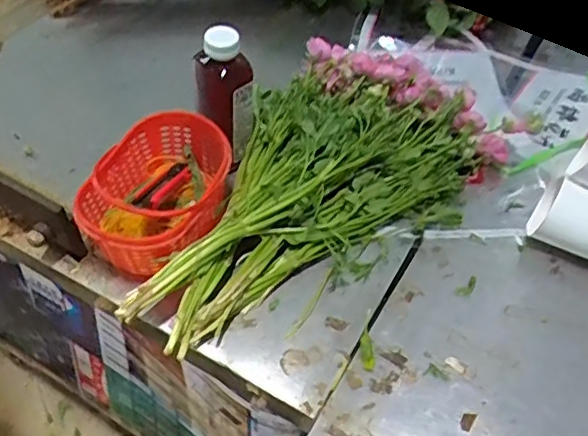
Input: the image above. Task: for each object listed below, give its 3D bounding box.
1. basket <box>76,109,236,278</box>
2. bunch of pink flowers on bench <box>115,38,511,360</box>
[{"bbox_3d":[-0.163,-0.027,0.760,0.147,0.098,0.202,15,53,10],"label":"basket"},{"bbox_3d":[0.038,-0.063,0.810,0.284,0.086,0.627,36,59,24],"label":"bunch of pink flowers on bench"}]

